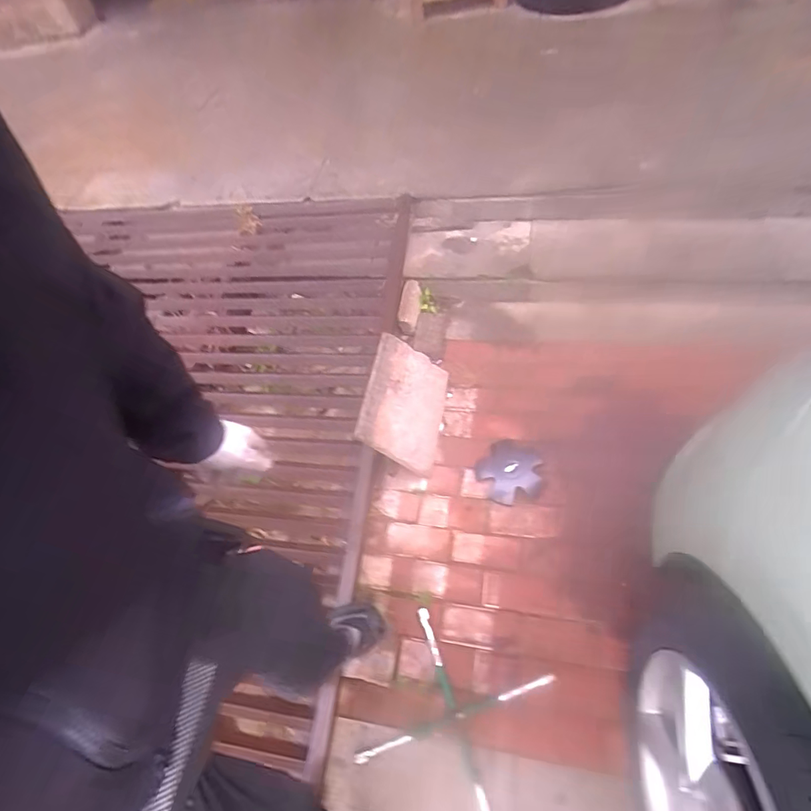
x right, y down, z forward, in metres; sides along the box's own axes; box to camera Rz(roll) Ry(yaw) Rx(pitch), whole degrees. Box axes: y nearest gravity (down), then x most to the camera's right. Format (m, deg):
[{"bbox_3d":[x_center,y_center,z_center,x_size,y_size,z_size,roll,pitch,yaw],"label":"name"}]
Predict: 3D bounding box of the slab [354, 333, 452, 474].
[{"bbox_3d":[0.006,-0.011,1.445,0.036,0.310,0.374,-26,44,41],"label":"slab"}]

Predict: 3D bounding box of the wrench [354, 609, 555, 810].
[{"bbox_3d":[0.119,0.735,1.116,0.354,0.047,0.359,18,60,21],"label":"wrench"}]

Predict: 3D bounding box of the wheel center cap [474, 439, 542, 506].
[{"bbox_3d":[0.320,0.197,1.446,0.184,0.029,0.209,30,65,27],"label":"wheel center cap"}]

